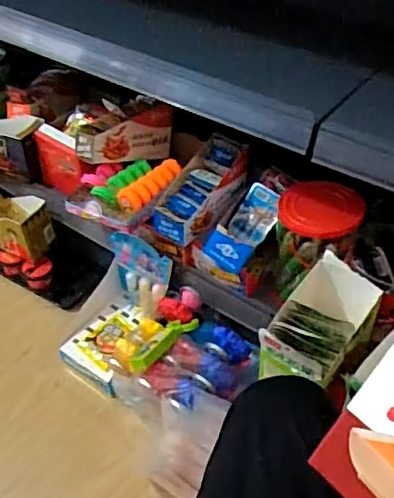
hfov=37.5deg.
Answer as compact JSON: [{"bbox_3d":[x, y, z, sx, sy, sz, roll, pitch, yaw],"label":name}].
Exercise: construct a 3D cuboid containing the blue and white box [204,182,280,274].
[{"bbox_3d":[0.081,-0.035,0.968,0.078,0.062,0.163,20,50,22],"label":"blue and white box"}]

